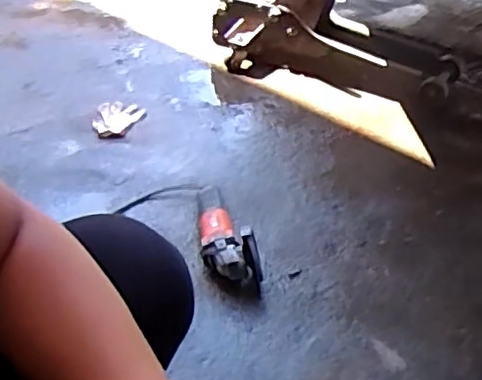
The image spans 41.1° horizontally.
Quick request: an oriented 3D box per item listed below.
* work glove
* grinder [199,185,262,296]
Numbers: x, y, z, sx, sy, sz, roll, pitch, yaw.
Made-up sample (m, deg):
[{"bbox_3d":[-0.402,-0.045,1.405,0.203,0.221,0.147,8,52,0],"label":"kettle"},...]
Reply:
[{"bbox_3d":[-0.309,-0.175,1.610,0.111,0.024,0.174,5,35,1],"label":"work glove"},{"bbox_3d":[-0.025,0.068,1.220,0.108,0.092,0.269,0,35,-6],"label":"grinder"}]

